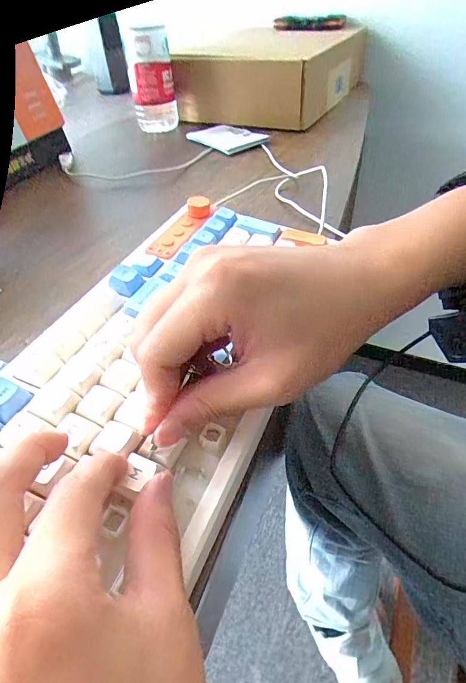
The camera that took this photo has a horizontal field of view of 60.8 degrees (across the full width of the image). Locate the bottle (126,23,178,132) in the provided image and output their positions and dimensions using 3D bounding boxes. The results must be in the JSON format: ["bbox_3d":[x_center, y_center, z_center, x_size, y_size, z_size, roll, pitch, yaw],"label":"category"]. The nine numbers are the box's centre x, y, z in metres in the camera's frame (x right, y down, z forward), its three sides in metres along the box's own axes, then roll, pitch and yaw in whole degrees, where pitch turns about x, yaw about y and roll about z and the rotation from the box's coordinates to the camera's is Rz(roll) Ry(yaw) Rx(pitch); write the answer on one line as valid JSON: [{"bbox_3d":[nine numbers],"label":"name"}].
[{"bbox_3d":[-0.117,-0.371,0.573,0.062,0.125,0.049,-8,45,-5],"label":"bottle"}]

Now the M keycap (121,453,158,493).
[{"bbox_3d":[-0.041,0.056,0.171,0.015,0.004,0.017,12,47,15],"label":"M keycap"}]

